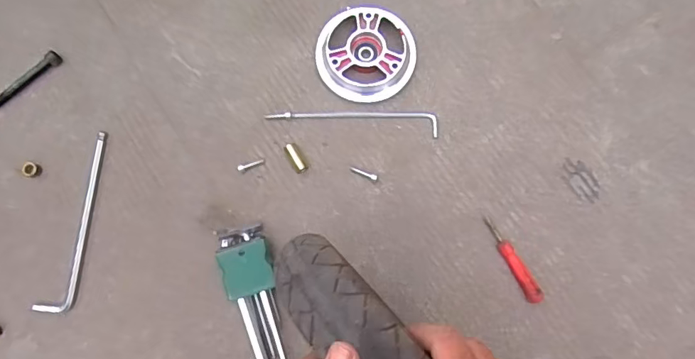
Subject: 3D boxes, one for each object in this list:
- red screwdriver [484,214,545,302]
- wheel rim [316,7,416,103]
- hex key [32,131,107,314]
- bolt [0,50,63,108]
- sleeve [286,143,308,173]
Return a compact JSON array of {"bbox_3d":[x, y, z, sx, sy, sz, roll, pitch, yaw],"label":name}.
[{"bbox_3d":[0.162,0.078,0.459,0.017,0.014,0.092,-29,81,-4],"label":"red screwdriver"},{"bbox_3d":[0.019,-0.133,0.493,0.102,0.025,0.092,36,83,7],"label":"wheel rim"},{"bbox_3d":[-0.274,0.041,0.474,0.029,0.014,0.185,10,81,3],"label":"hex key"},{"bbox_3d":[-0.349,-0.102,0.499,0.096,0.014,0.013,-41,82,-6],"label":"bolt"},{"bbox_3d":[-0.053,-0.023,0.480,0.013,0.015,0.032,-28,81,-3],"label":"sleeve"}]

